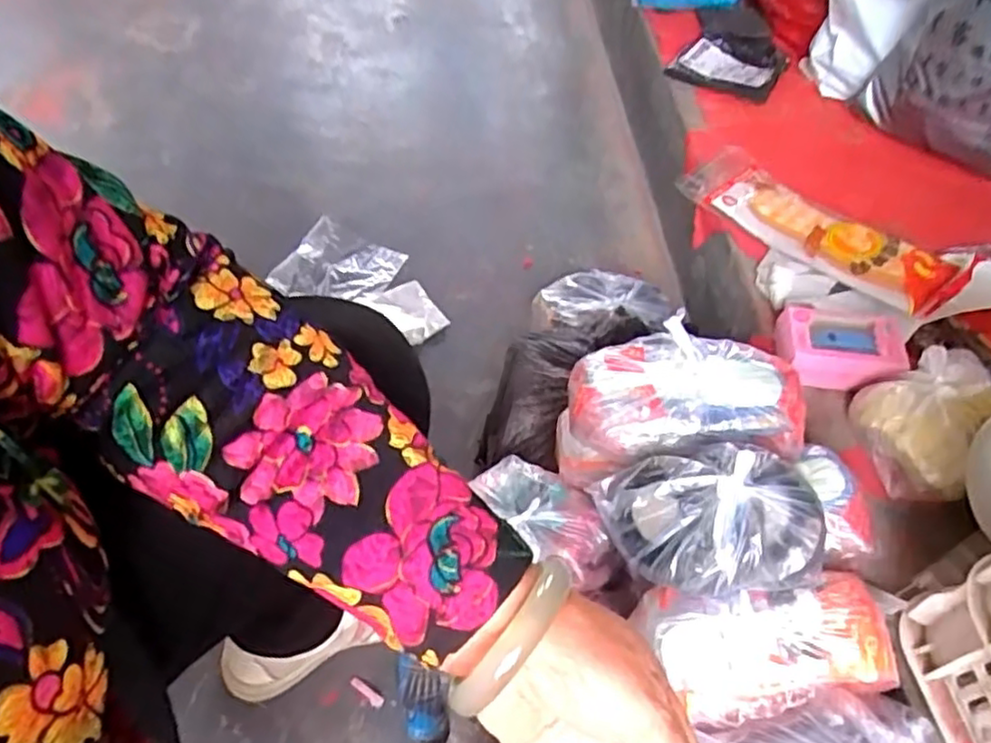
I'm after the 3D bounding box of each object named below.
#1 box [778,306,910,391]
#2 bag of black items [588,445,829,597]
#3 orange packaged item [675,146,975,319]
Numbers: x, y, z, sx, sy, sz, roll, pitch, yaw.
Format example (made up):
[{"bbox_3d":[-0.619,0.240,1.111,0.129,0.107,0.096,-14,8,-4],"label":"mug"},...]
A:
[{"bbox_3d":[0.339,-0.025,0.676,0.115,0.043,0.079,6,53,3],"label":"box"},{"bbox_3d":[0.166,0.106,0.522,0.161,0.064,0.107,-1,53,-2],"label":"bag of black items"},{"bbox_3d":[0.360,-0.167,0.789,0.328,0.046,0.106,39,61,24],"label":"orange packaged item"}]

